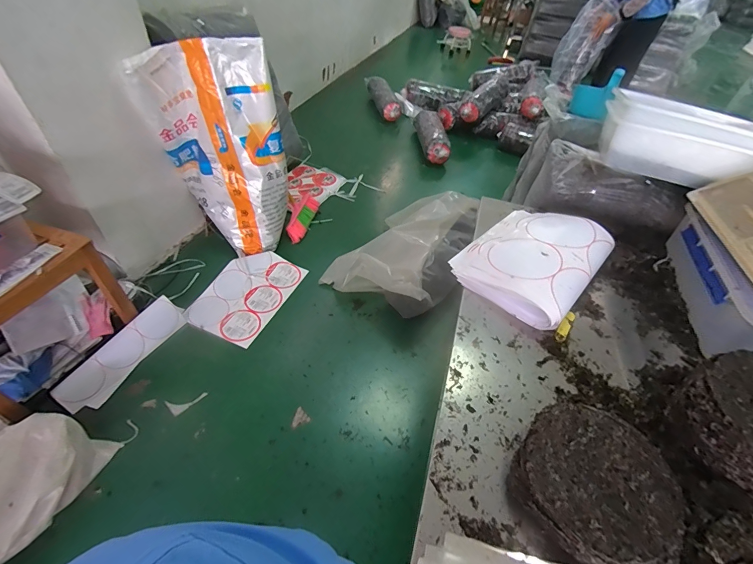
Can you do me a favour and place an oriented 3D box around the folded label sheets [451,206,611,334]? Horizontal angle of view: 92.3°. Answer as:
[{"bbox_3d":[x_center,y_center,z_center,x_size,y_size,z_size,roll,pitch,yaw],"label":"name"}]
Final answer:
[{"bbox_3d":[0.380,-0.074,0.863,0.262,0.061,0.373,36,53,25],"label":"folded label sheets"}]

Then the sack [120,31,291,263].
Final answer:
[{"bbox_3d":[-0.631,-0.547,1.528,0.424,0.779,0.325,24,49,16],"label":"sack"}]

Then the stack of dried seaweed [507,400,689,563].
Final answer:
[{"bbox_3d":[0.314,0.293,0.528,0.207,0.062,0.201,31,51,21],"label":"stack of dried seaweed"}]

